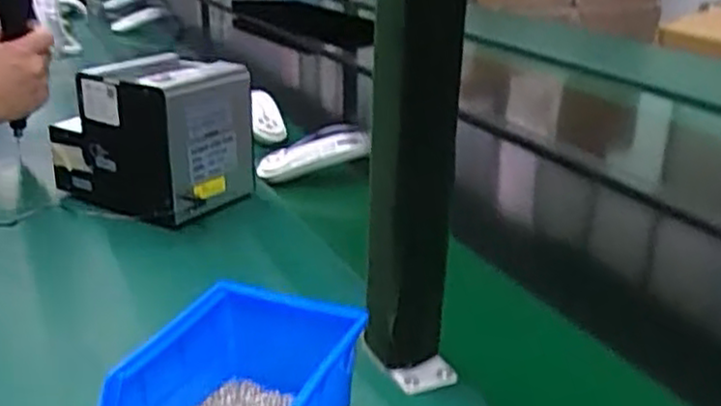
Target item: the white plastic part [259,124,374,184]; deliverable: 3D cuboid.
[{"bbox_3d":[-0.059,-0.063,0.955,0.149,0.044,0.063,-12,26,-26],"label":"white plastic part"}]

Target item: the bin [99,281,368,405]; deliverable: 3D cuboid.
[{"bbox_3d":[-0.071,0.116,0.437,0.104,0.064,0.142,9,25,20],"label":"bin"}]

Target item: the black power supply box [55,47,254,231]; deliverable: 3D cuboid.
[{"bbox_3d":[-0.230,-0.080,0.826,0.179,0.147,0.146,14,27,29],"label":"black power supply box"}]

